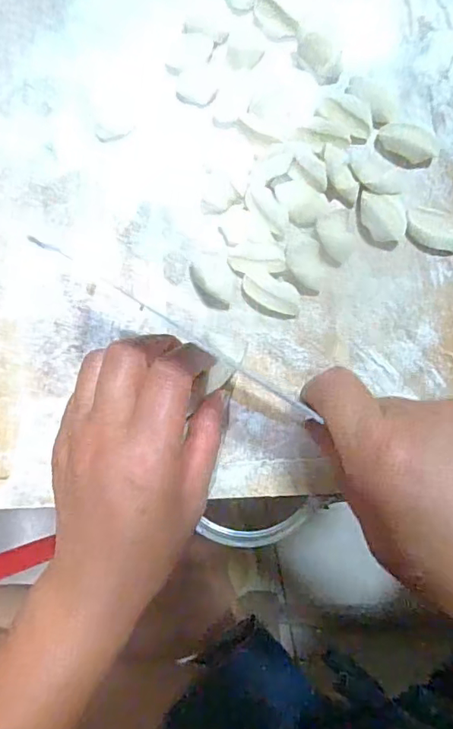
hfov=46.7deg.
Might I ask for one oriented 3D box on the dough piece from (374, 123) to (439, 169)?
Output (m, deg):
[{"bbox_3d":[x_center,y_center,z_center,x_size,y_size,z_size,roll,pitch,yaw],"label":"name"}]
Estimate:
[{"bbox_3d":[0.100,-0.122,0.292,0.034,0.011,0.017,28,88,8],"label":"dough piece"}]

